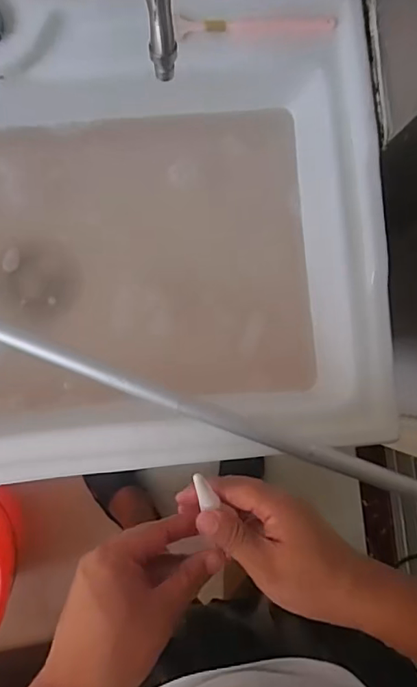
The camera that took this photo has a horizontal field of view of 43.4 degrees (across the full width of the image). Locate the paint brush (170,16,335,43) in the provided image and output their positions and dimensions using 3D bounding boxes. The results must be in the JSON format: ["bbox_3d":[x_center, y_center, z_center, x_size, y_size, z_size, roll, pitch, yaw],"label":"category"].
[{"bbox_3d":[0.052,-0.347,0.574,0.177,0.010,0.018,-8,88,-7],"label":"paint brush"}]

